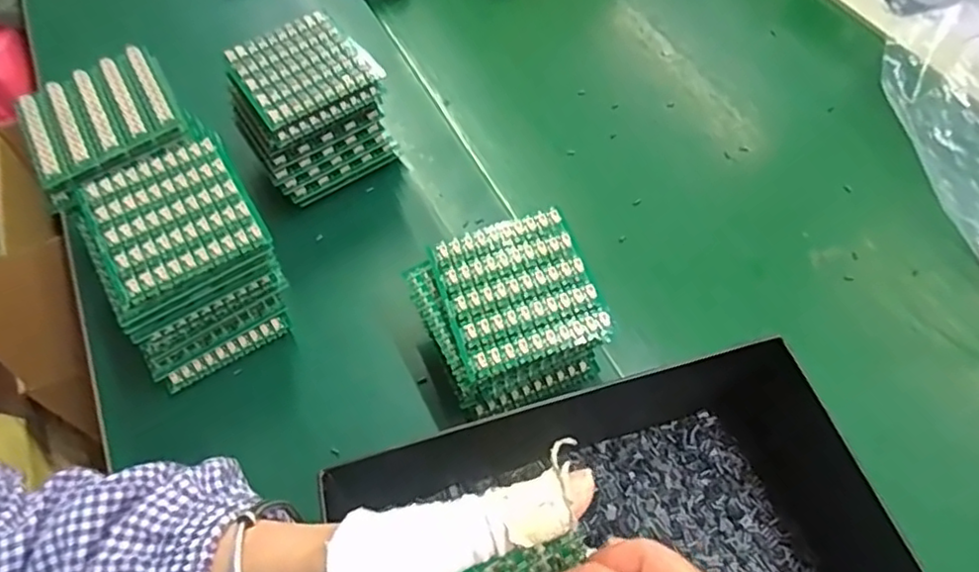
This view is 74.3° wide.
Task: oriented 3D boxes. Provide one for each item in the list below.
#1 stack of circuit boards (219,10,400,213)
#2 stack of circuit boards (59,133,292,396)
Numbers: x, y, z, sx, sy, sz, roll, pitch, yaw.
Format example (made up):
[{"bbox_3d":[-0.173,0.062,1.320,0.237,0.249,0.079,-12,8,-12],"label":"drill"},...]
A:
[{"bbox_3d":[-0.130,-0.120,0.470,0.095,0.098,0.083,-31,61,-17],"label":"stack of circuit boards"},{"bbox_3d":[-0.183,-0.015,0.396,0.095,0.092,0.093,-29,61,-16],"label":"stack of circuit boards"}]

